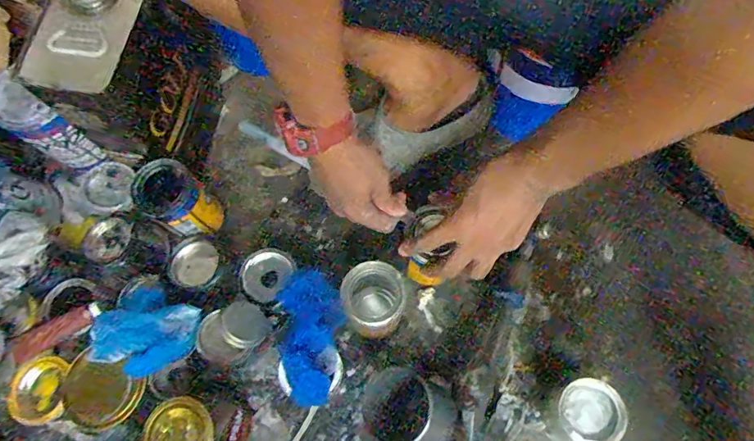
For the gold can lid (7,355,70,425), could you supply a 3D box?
[{"bbox_3d":[-0.397,0.198,0.544,0.064,0.014,0.073,-7,71,0],"label":"gold can lid"}]

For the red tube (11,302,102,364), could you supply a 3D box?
[{"bbox_3d":[-0.381,0.129,0.550,0.112,0.017,0.029,-28,73,-7],"label":"red tube"}]

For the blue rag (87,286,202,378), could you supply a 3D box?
[{"bbox_3d":[-0.269,0.127,0.538,0.109,0.027,0.091,17,73,8],"label":"blue rag"}]

